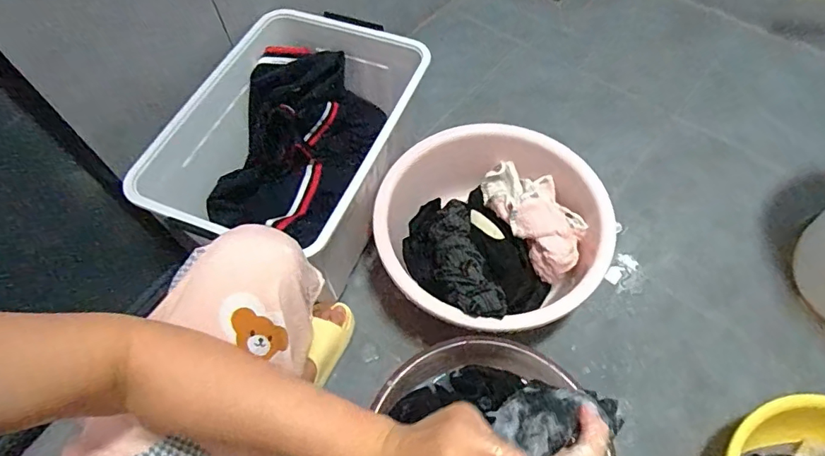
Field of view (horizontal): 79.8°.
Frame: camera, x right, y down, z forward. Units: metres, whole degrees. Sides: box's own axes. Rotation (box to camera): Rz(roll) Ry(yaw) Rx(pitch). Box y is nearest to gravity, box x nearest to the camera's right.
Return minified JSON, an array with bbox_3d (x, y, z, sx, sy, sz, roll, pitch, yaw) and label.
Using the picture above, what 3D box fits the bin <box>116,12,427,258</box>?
[{"bbox_3d":[-0.191,-0.125,0.884,0.326,0.244,0.463,19,62,14],"label":"bin"}]

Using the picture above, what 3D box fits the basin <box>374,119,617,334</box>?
[{"bbox_3d":[0.131,0.001,0.872,0.368,0.145,0.387,-1,59,2],"label":"basin"}]

